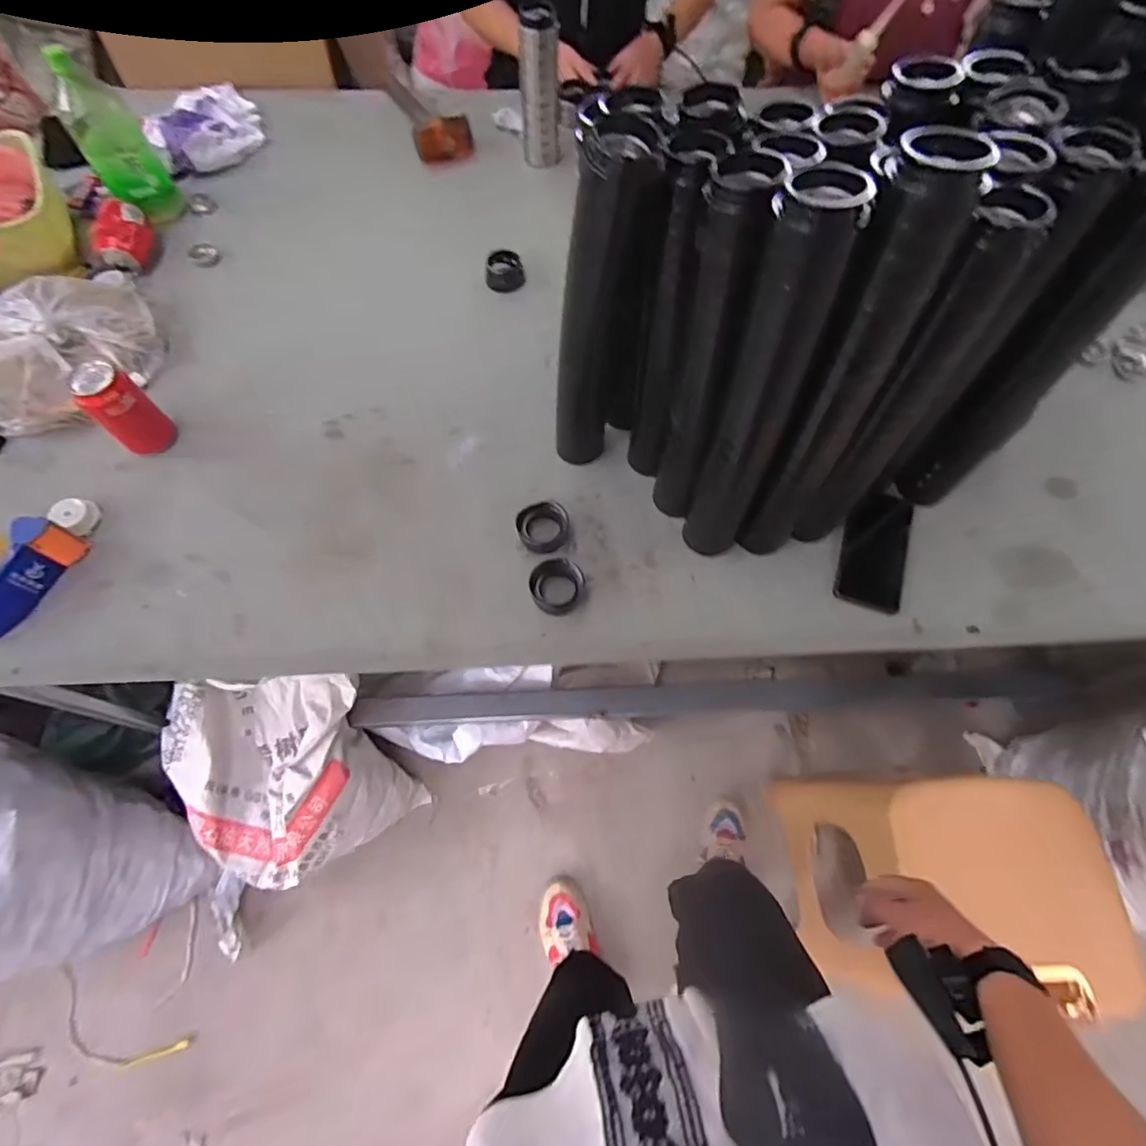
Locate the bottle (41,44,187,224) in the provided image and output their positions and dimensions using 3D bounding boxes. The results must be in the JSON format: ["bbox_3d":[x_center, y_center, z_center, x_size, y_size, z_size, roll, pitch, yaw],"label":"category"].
[{"bbox_3d":[-0.683,-0.645,0.825,0.087,0.196,0.084,-32,70,-14],"label":"bottle"}]

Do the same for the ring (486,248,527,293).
[{"bbox_3d":[-0.107,-0.478,0.883,0.059,0.039,0.059,0,66,-1],"label":"ring"}]

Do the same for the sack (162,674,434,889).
[{"bbox_3d":[-0.520,0.407,1.093,0.340,0.282,0.317,-25,68,-11],"label":"sack"}]

